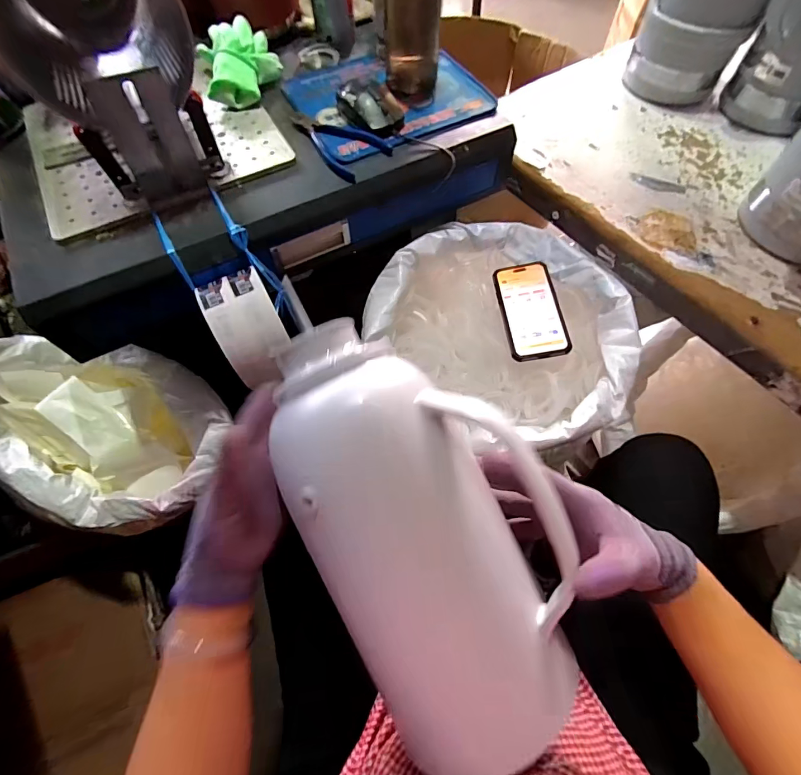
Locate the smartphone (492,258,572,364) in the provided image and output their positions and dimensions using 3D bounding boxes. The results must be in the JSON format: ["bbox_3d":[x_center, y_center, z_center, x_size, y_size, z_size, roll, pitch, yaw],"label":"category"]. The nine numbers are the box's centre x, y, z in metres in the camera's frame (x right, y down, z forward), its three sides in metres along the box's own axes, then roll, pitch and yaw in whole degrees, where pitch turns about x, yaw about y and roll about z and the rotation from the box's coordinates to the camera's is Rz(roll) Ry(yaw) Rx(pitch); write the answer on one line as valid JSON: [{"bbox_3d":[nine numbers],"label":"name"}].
[{"bbox_3d":[0.193,-0.117,0.612,0.082,0.010,0.161,-11,65,8],"label":"smartphone"}]

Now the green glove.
[{"bbox_3d":[-0.222,-0.453,0.578,0.107,0.059,0.126,-16,63,-7],"label":"green glove"}]

